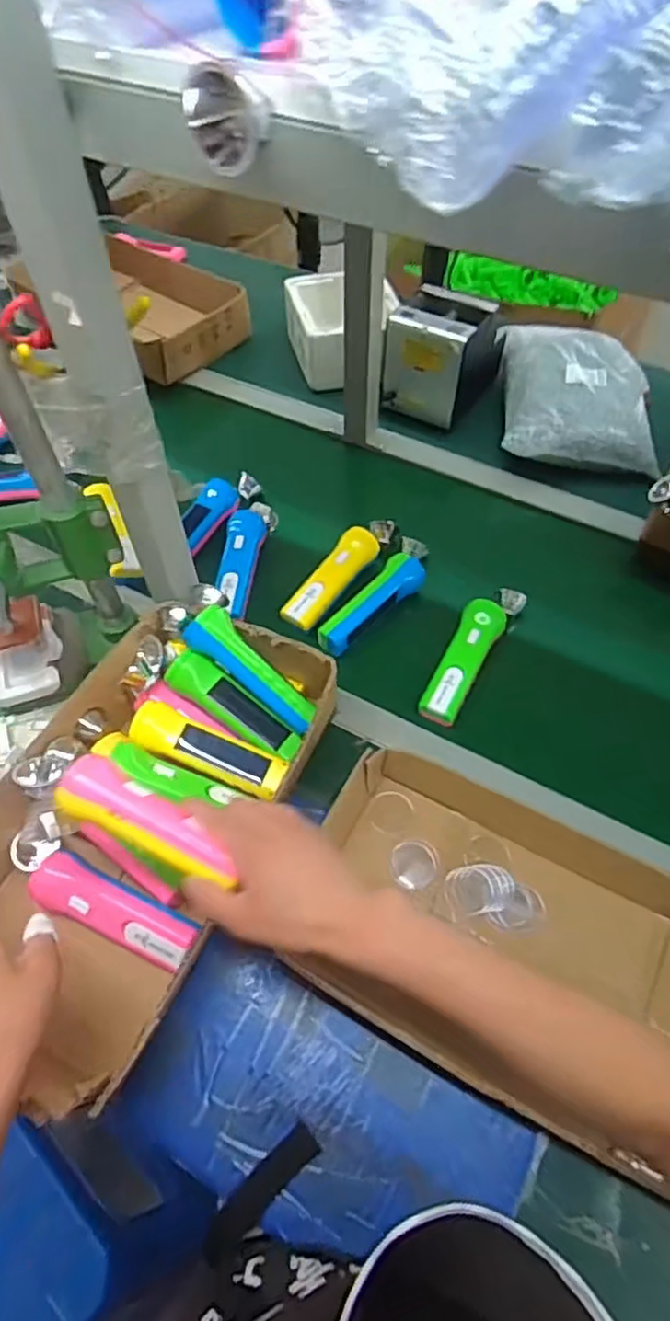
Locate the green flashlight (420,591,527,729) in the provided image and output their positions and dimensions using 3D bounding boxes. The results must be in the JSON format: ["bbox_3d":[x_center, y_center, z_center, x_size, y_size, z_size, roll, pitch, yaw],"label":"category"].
[{"bbox_3d":[0.157,-0.015,0.736,0.054,0.035,0.201,26,60,16],"label":"green flashlight"}]

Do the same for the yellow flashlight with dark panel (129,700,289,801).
[{"bbox_3d":[-0.119,0.084,0.620,0.155,0.038,0.045,19,58,12],"label":"yellow flashlight with dark panel"}]

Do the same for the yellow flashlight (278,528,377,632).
[{"bbox_3d":[-0.003,-0.105,0.792,0.045,0.031,0.157,31,61,18],"label":"yellow flashlight"}]

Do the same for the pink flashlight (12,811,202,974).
[{"bbox_3d":[-0.218,0.214,0.589,0.207,0.039,0.061,30,61,18],"label":"pink flashlight"}]

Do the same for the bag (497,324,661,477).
[{"bbox_3d":[0.355,-0.400,0.944,0.212,0.070,0.277,7,57,4],"label":"bag"}]

